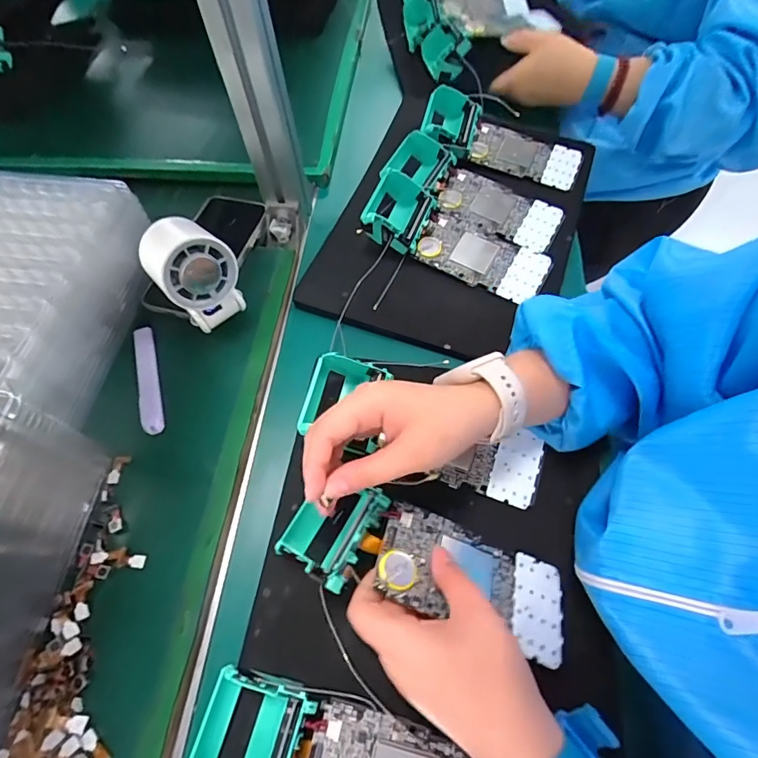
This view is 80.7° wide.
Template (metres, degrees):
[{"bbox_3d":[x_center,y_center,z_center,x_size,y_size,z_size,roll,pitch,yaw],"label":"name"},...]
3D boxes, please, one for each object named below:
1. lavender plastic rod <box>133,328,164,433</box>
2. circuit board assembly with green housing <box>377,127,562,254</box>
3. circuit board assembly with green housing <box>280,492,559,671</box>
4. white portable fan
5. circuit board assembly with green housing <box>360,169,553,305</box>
[{"bbox_3d":[-0.203,-0.003,0.392,0.020,0.007,0.111,-19,62,-8],"label":"lavender plastic rod"},{"bbox_3d":[0.094,-0.203,0.476,0.203,0.035,0.073,28,66,16],"label":"circuit board assembly with green housing"},{"bbox_3d":[0.031,0.123,0.298,0.189,0.034,0.064,17,63,-1],"label":"circuit board assembly with green housing"},{"bbox_3d":[-0.160,-0.087,0.388,0.062,0.098,0.074,-41,67,-18],"label":"white portable fan"},{"bbox_3d":[0.073,-0.142,0.442,0.193,0.042,0.073,24,65,15],"label":"circuit board assembly with green housing"}]

